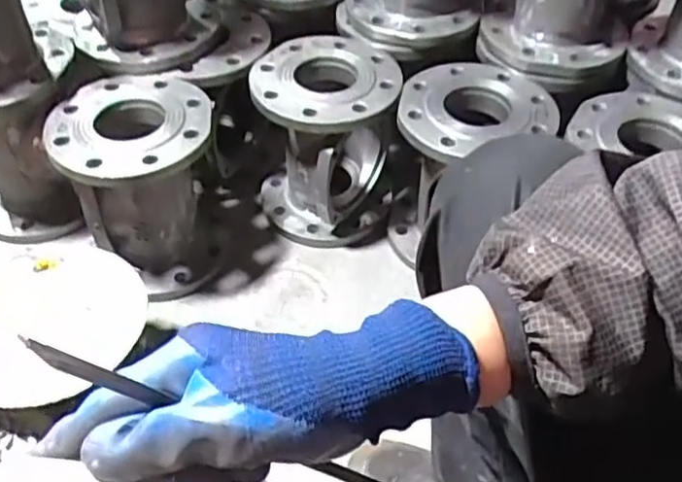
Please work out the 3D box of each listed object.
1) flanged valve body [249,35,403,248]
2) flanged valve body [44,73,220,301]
[{"bbox_3d":[-0.021,-0.130,0.962,0.194,0.246,0.184,-3,46,-4],"label":"flanged valve body"},{"bbox_3d":[-0.256,-0.073,0.872,0.182,0.248,0.183,1,46,-1],"label":"flanged valve body"}]

